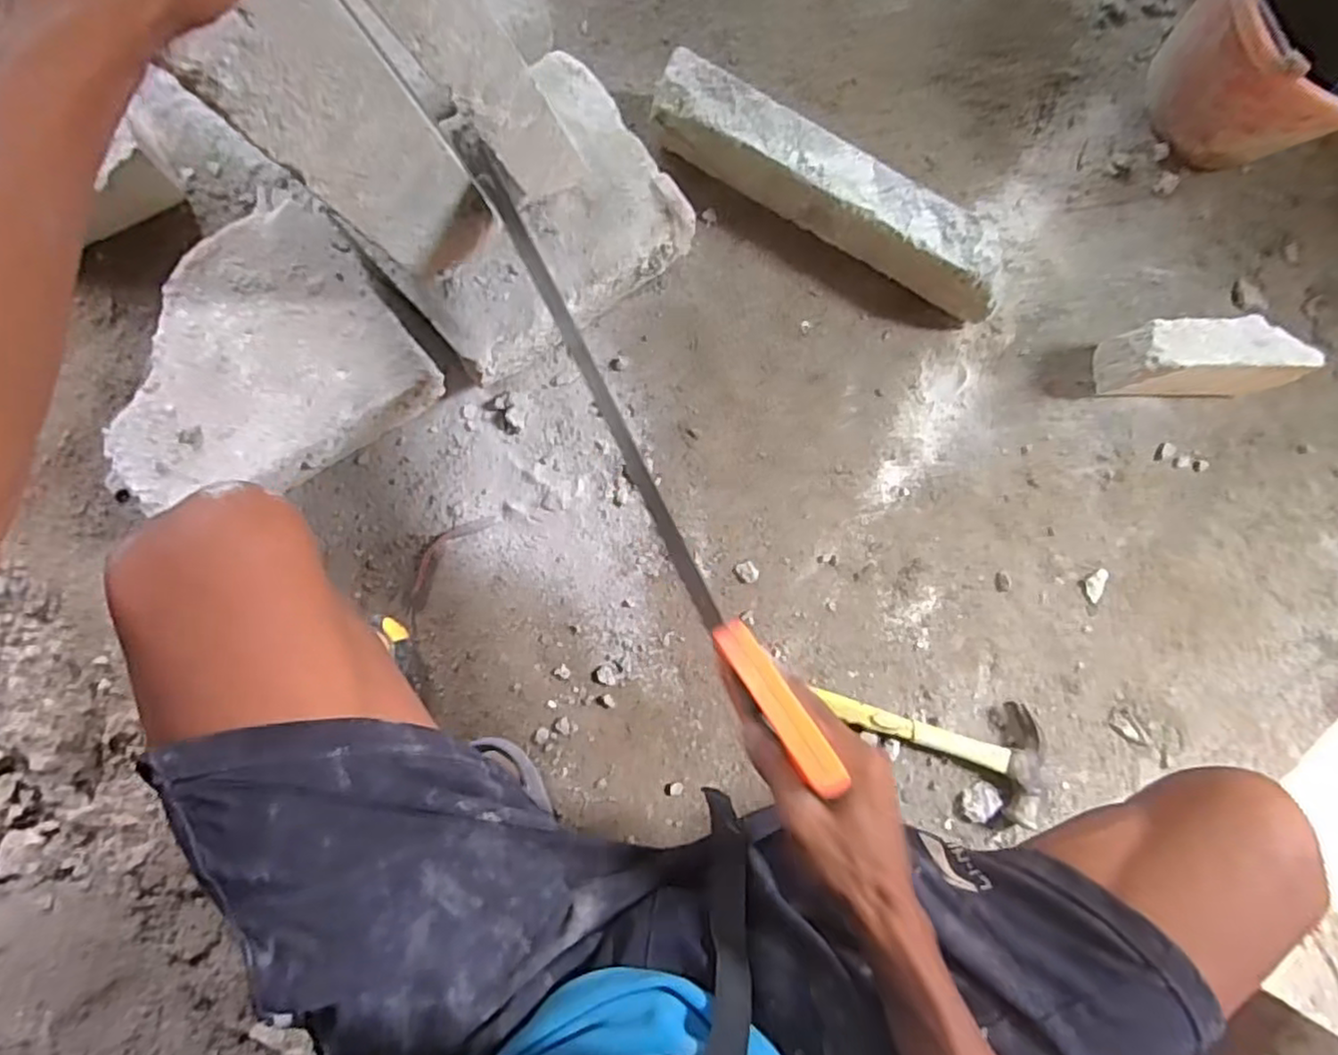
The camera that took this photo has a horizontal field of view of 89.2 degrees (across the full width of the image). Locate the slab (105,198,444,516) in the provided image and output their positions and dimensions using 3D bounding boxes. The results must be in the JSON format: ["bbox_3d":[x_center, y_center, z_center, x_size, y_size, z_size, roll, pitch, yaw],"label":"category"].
[{"bbox_3d":[-0.363,-0.138,0.605,0.256,0.082,0.200,-35,92,-6],"label":"slab"}]

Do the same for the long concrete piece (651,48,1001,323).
[{"bbox_3d":[0.159,-0.325,0.668,0.378,0.082,0.062,29,85,-3],"label":"long concrete piece"}]

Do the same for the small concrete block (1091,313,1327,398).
[{"bbox_3d":[0.546,-0.171,0.693,0.189,0.081,0.074,-9,87,-5],"label":"small concrete block"}]

